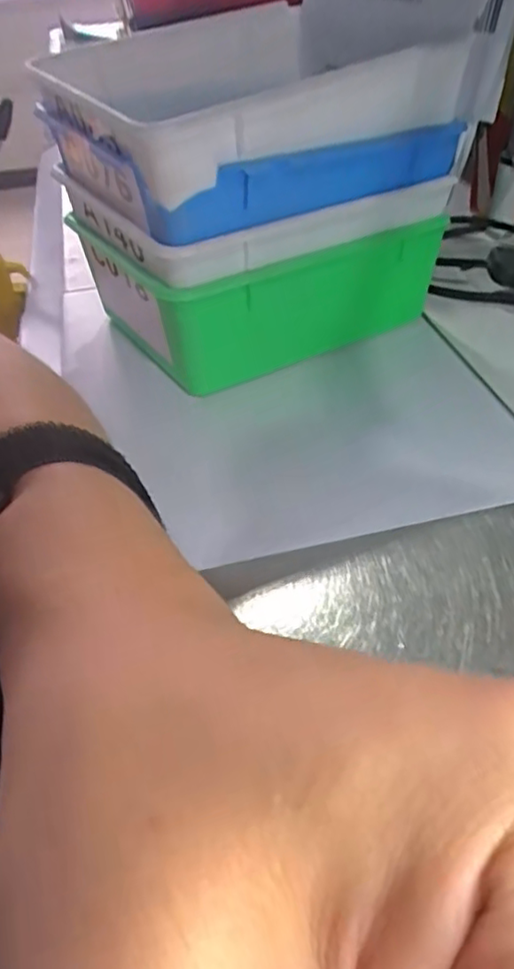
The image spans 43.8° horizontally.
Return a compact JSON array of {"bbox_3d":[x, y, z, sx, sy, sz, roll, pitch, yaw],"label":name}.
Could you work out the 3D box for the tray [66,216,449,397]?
[{"bbox_3d":[-0.002,-0.119,0.368,0.172,0.065,0.138,-21,43,-19],"label":"tray"}]

